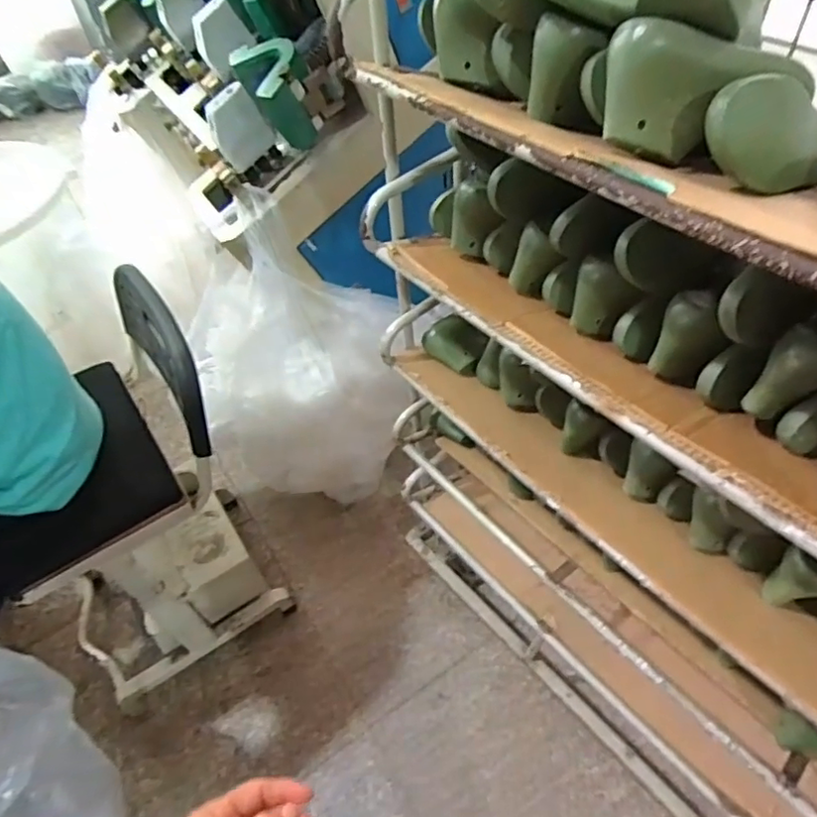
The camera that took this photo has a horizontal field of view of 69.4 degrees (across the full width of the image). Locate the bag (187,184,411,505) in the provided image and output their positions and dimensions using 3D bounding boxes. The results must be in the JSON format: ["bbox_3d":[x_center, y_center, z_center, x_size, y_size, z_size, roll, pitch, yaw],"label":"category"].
[{"bbox_3d":[-0.259,-0.086,1.284,0.346,0.597,0.378,-30,54,-18],"label":"bag"}]

